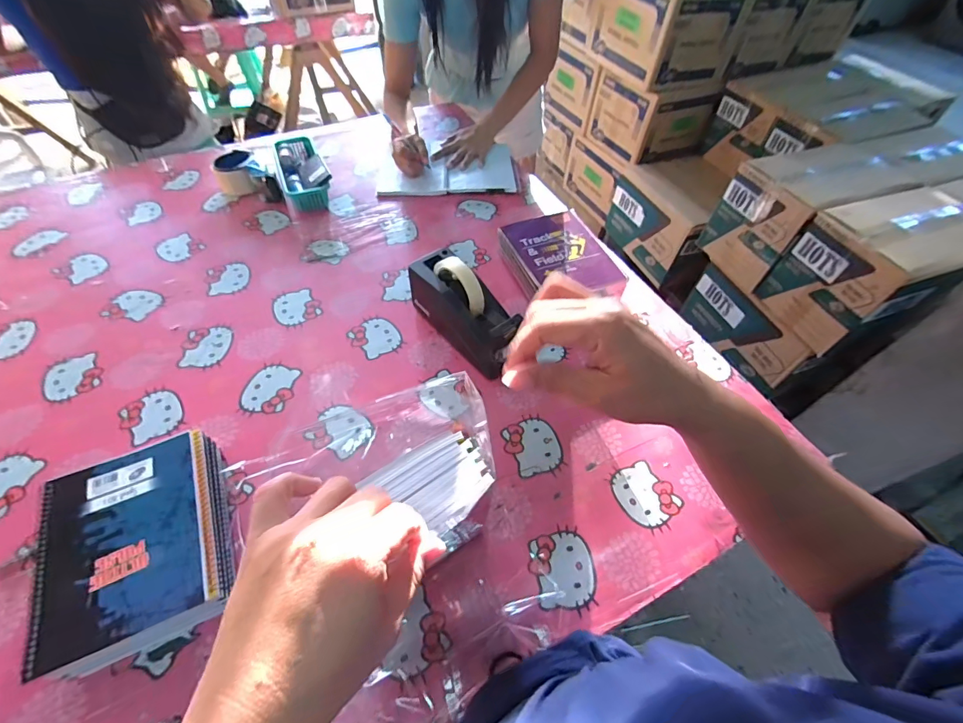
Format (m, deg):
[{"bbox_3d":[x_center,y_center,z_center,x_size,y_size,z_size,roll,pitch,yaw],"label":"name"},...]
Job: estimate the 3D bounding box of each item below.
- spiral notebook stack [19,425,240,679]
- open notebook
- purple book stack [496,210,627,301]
[{"bbox_3d":[-0.362,0.200,0.457,0.169,0.062,0.209,-21,58,-16],"label":"spiral notebook stack"},{"bbox_3d":[-0.073,-0.446,0.967,0.306,0.016,0.188,-2,54,-3],"label":"open notebook"},{"bbox_3d":[0.136,-0.180,0.752,0.169,0.063,0.202,-15,56,-12],"label":"purple book stack"}]

